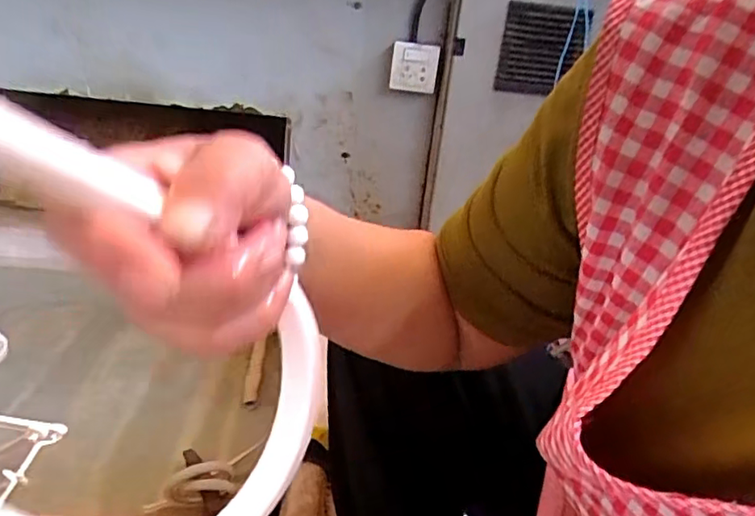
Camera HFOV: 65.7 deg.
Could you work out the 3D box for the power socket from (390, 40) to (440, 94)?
[{"bbox_3d":[0.073,-0.369,1.129,0.090,0.098,0.024,-9,40,-20],"label":"power socket"}]

